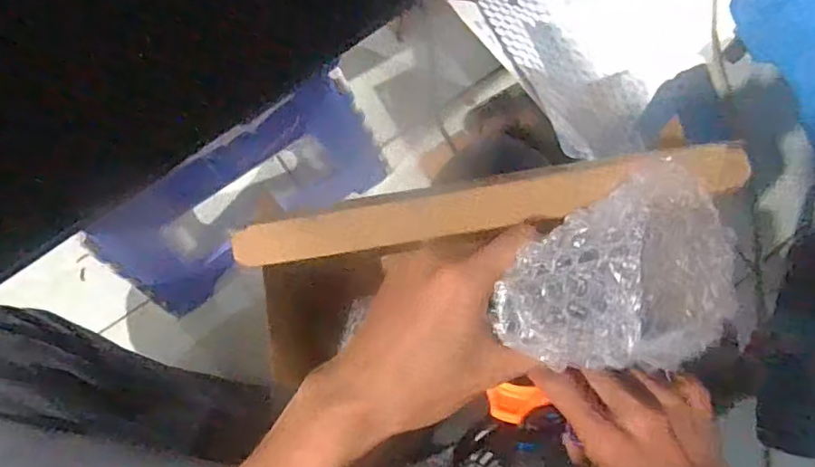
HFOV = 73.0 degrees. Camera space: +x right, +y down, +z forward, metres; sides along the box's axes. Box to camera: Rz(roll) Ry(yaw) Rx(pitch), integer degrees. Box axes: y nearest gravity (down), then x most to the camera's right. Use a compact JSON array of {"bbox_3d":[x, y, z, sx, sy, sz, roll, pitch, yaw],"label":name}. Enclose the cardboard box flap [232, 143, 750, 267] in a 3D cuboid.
[{"bbox_3d":[0.040,-0.015,0.285,0.259,0.008,0.027,-10,77,3],"label":"cardboard box flap"}]

